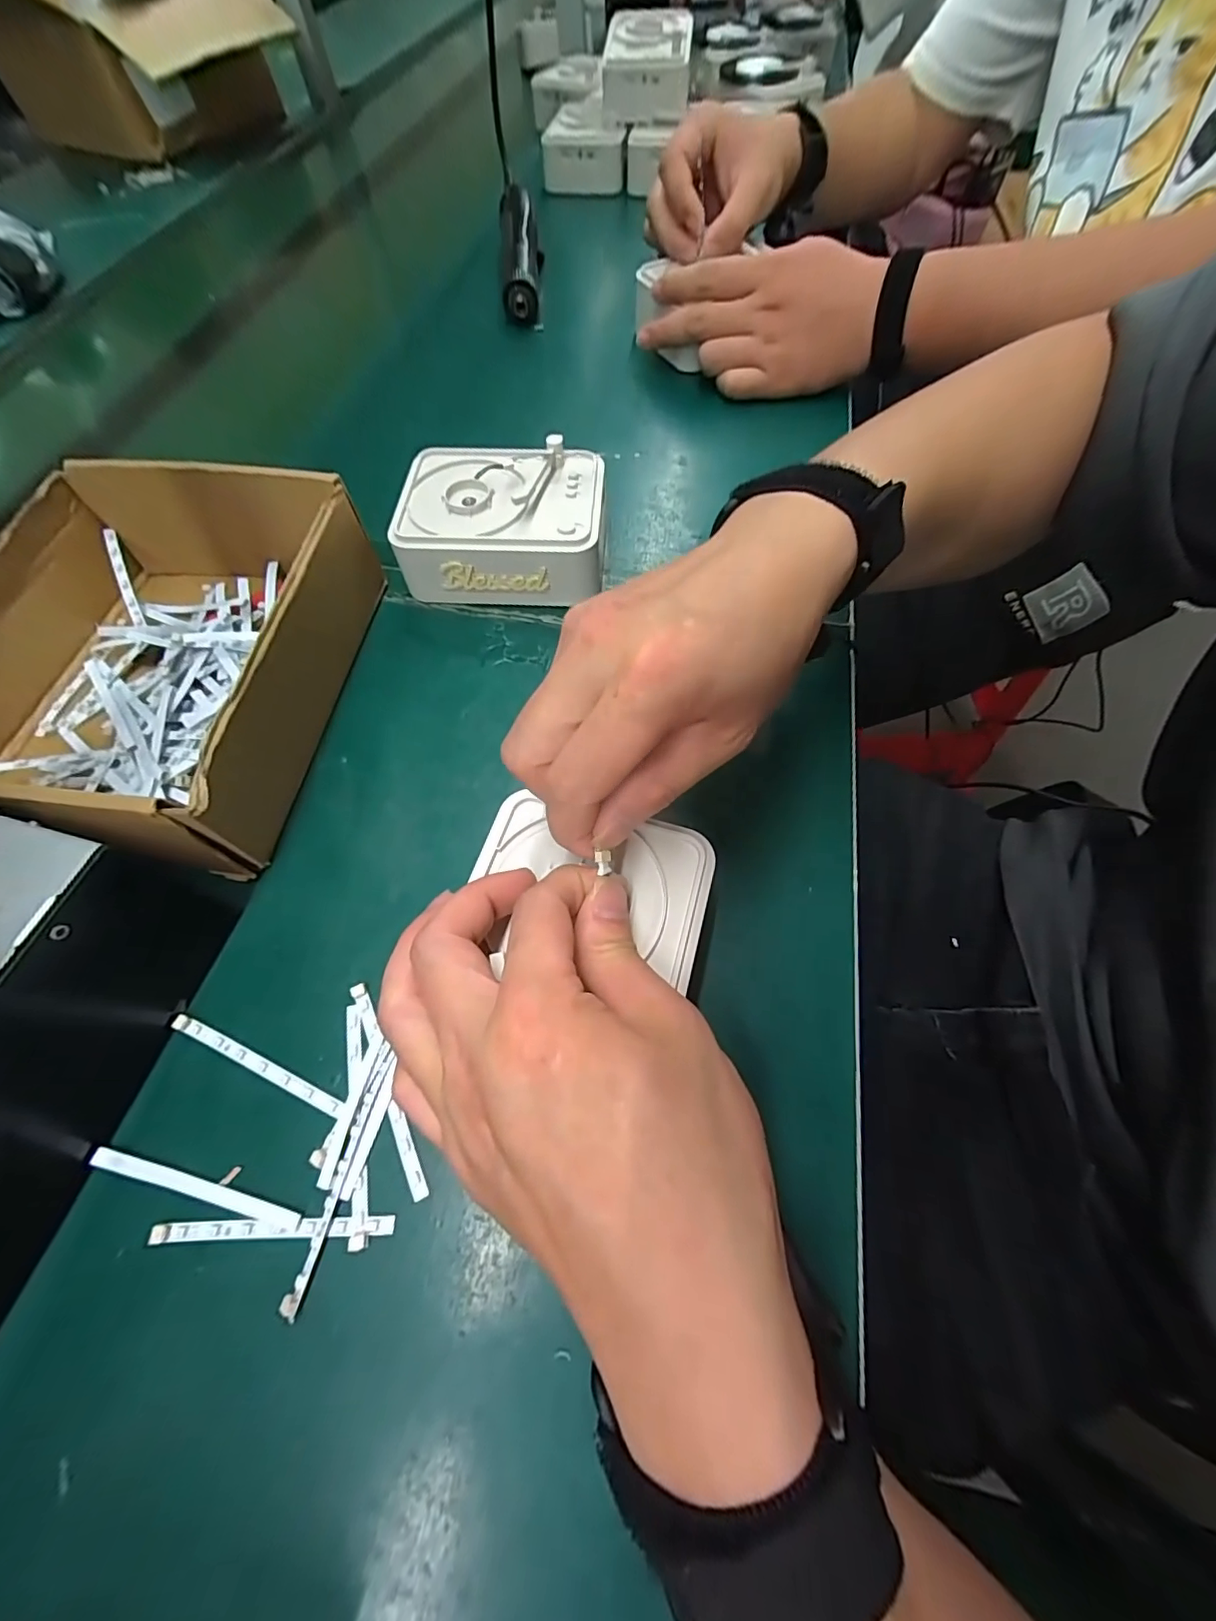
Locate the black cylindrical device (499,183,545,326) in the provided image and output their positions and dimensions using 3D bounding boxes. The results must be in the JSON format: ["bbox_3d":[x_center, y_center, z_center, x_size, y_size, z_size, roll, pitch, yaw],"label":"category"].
[{"bbox_3d":[-0.087,-0.560,0.538,0.042,0.052,0.206,-5,63,1],"label":"black cylindrical device"}]

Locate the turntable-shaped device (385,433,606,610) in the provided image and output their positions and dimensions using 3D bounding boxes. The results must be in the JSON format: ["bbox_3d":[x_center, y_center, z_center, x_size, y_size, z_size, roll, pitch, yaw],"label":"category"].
[{"bbox_3d":[-0.065,-0.181,0.341,0.124,0.052,0.100,1,63,4],"label":"turntable-shaped device"}]

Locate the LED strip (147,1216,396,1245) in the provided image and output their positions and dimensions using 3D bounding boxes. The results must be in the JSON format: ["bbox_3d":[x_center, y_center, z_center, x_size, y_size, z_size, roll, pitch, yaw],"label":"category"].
[{"bbox_3d":[-0.126,0.158,0.200,0.087,0.006,0.006,-3,63,2],"label":"LED strip"}]

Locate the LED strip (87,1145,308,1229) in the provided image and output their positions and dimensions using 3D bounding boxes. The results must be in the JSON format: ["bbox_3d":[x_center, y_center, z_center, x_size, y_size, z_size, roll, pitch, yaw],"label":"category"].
[{"bbox_3d":[-0.160,0.146,0.206,0.086,0.005,0.006,12,64,9],"label":"LED strip"}]

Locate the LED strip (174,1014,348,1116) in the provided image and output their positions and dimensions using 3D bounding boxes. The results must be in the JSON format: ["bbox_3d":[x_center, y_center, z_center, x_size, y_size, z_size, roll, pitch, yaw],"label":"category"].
[{"bbox_3d":[-0.149,0.108,0.226,0.086,0.005,0.007,20,66,13],"label":"LED strip"}]

